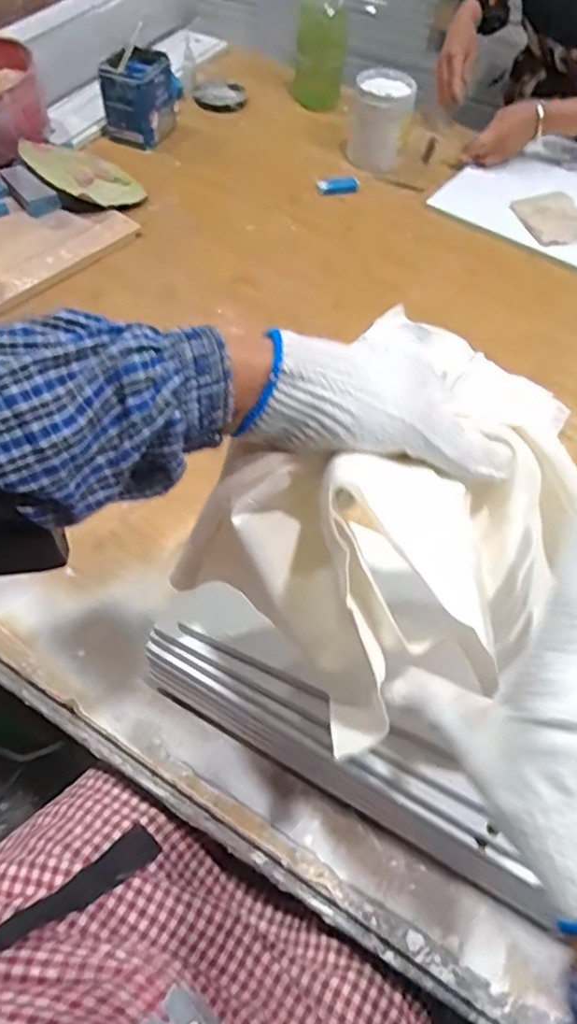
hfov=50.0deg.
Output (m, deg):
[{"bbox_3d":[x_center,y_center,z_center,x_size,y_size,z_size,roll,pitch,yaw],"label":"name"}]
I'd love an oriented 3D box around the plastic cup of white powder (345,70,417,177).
[{"bbox_3d":[0.156,-0.657,1.045,0.097,0.123,0.103,1,55,-2],"label":"plastic cup of white powder"}]

